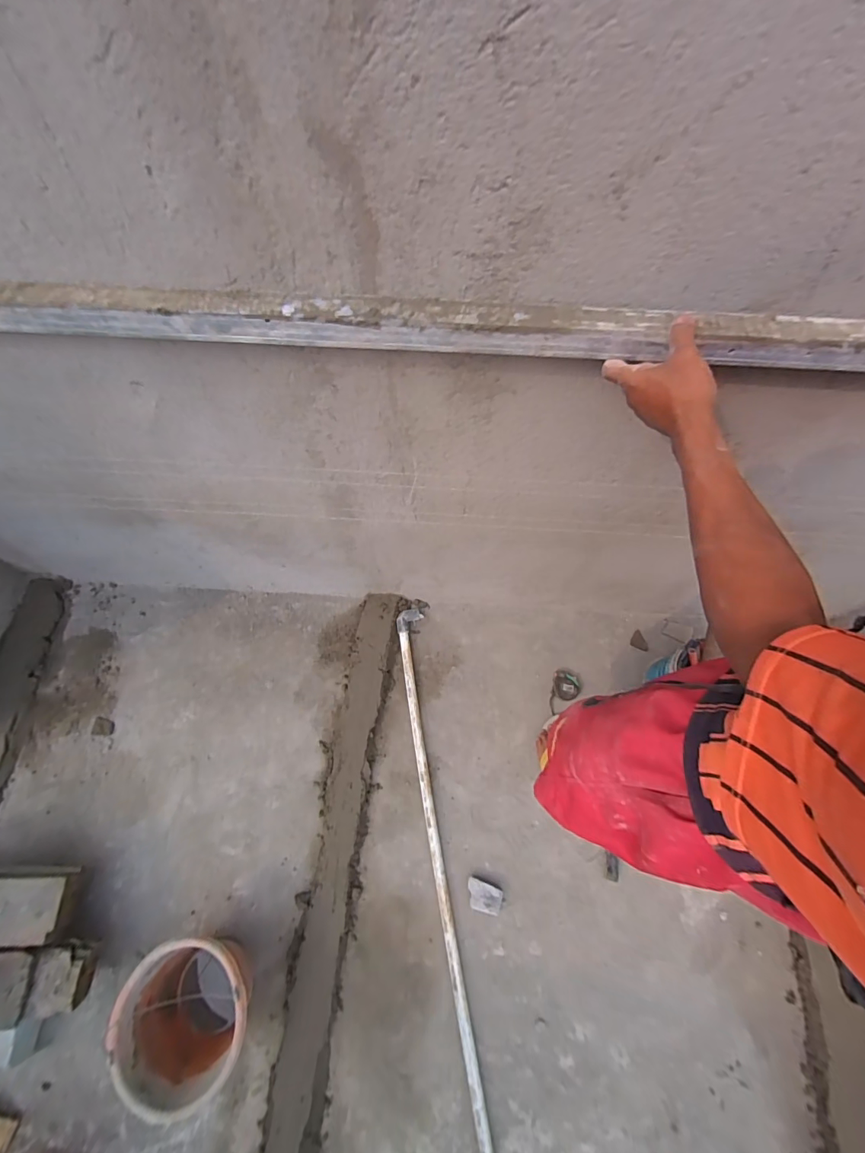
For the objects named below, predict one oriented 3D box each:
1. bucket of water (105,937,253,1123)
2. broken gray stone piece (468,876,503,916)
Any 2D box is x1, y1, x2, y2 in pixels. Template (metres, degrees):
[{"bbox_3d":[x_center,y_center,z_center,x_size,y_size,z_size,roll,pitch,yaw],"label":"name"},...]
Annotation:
[{"bbox_3d":[-0.487,0.885,0.891,0.245,0.183,0.249,0,66,0],"label":"bucket of water"},{"bbox_3d":[0.123,0.759,1.023,0.083,0.021,0.057,15,68,6],"label":"broken gray stone piece"}]

